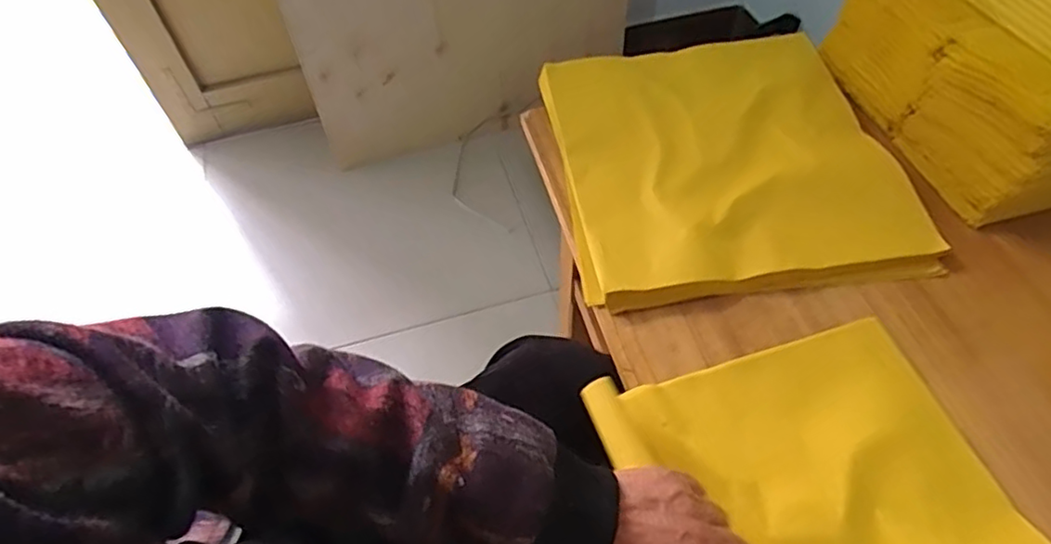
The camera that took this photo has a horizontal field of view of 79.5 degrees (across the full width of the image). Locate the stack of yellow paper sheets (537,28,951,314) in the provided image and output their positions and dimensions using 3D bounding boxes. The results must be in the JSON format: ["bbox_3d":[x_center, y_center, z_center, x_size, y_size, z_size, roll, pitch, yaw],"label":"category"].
[{"bbox_3d":[0.186,-0.116,0.613,0.303,0.022,0.316,-8,54,-3],"label":"stack of yellow paper sheets"}]

